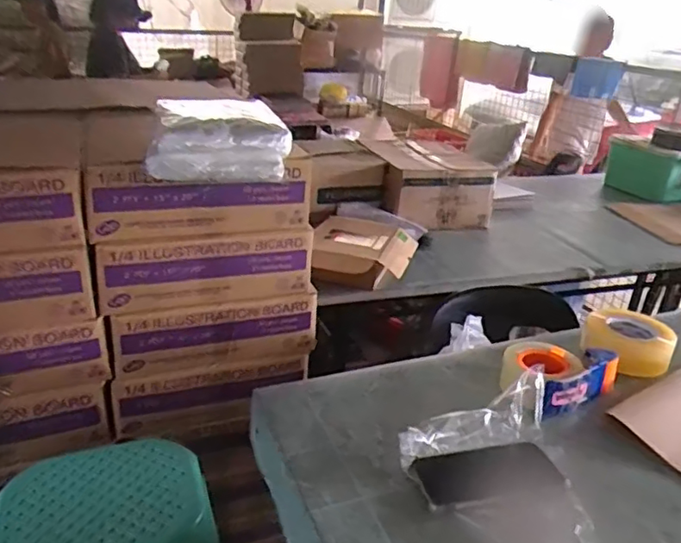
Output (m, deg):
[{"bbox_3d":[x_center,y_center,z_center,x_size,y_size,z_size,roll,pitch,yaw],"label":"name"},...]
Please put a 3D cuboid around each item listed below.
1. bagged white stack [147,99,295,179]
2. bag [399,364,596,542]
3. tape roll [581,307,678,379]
[{"bbox_3d":[-0.245,-0.273,1.185,0.256,0.096,0.330,-2,25,-12],"label":"bagged white stack"},{"bbox_3d":[0.175,0.226,0.681,0.200,0.055,0.292,3,24,0],"label":"bag"},{"bbox_3d":[0.484,0.110,0.983,0.132,0.061,0.132,18,28,30],"label":"tape roll"}]

